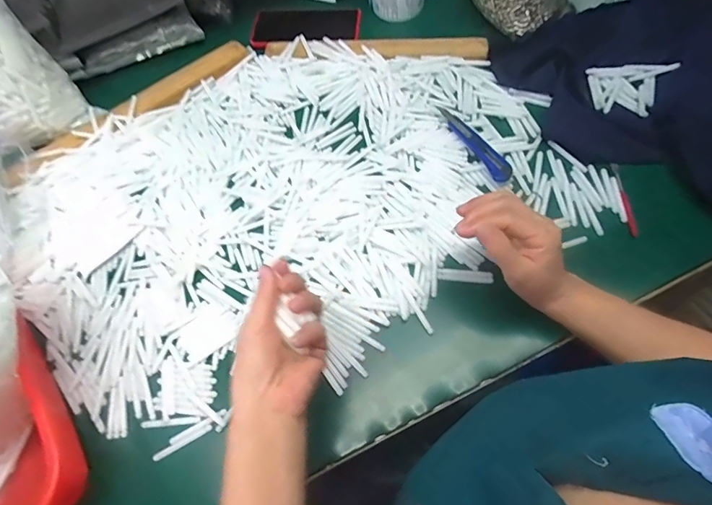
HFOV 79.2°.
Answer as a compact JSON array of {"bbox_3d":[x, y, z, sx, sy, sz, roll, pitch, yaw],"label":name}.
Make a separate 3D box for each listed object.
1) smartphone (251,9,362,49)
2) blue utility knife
[{"bbox_3d":[-0.075,-0.342,0.651,0.163,0.013,0.070,-6,64,1],"label":"smartphone"},{"bbox_3d":[0.141,-0.136,0.526,0.019,0.020,0.132,-31,66,-10],"label":"blue utility knife"}]

